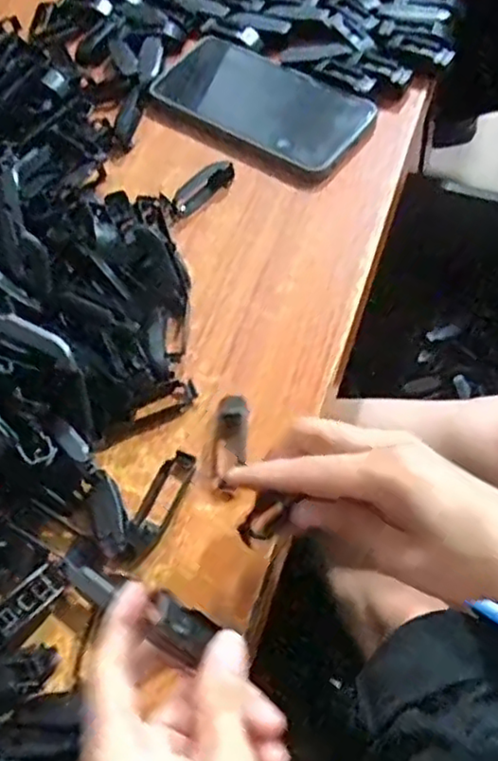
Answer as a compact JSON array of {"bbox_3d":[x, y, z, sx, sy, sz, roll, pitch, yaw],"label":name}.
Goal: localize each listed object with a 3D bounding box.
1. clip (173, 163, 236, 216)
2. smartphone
[{"bbox_3d":[-0.031,-0.134,0.463,0.050,0.013,0.019,-36,63,-13],"label":"clip"},{"bbox_3d":[0.008,-0.210,0.493,0.162,0.016,0.074,36,68,17],"label":"smartphone"}]

